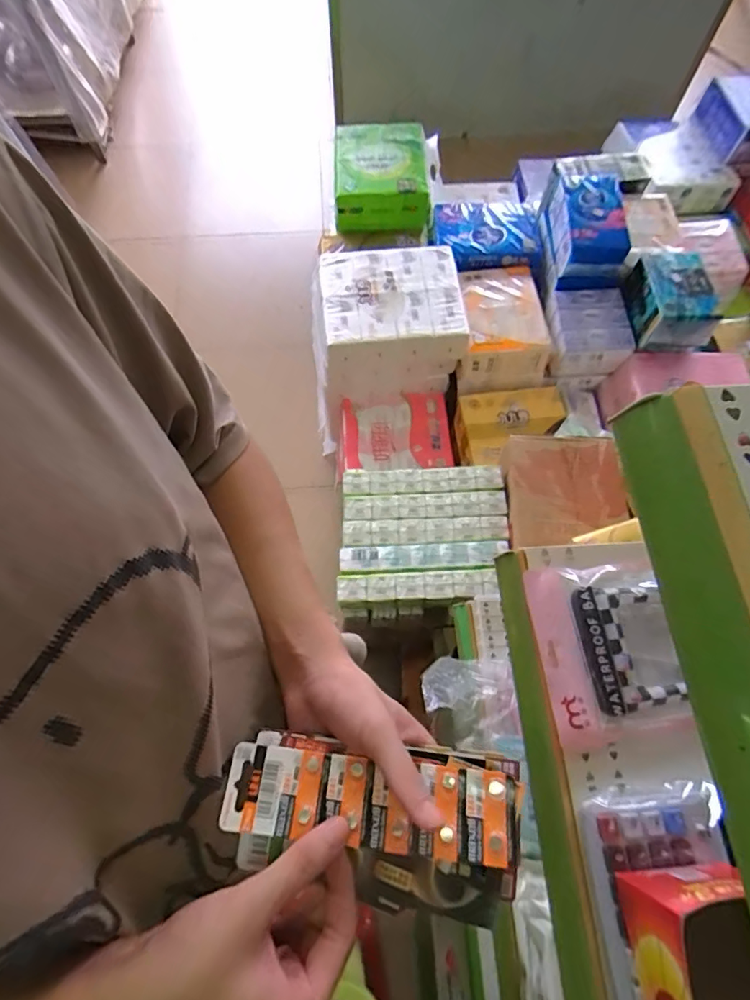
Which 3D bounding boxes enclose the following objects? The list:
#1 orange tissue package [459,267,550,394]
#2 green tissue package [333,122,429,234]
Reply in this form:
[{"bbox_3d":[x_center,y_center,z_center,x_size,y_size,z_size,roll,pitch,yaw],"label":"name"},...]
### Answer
[{"bbox_3d":[0.337,-0.482,1.336,0.210,0.138,0.318,1,67,0],"label":"orange tissue package"},{"bbox_3d":[0.013,-1.034,1.585,0.280,0.179,0.350,-4,67,-2],"label":"green tissue package"}]

